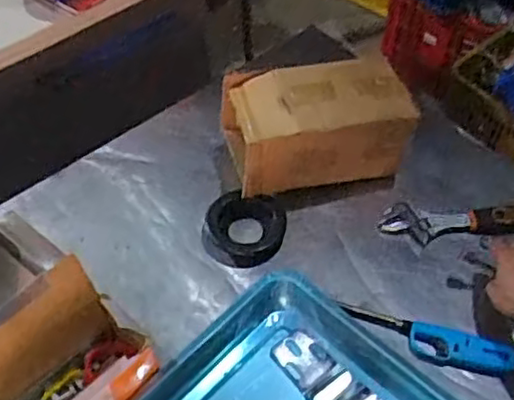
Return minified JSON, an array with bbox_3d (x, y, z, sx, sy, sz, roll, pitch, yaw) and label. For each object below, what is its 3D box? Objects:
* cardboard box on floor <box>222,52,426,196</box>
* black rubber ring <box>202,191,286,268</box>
[{"bbox_3d":[0.088,-0.096,0.985,0.258,0.150,0.150,-8,53,-6],"label":"cardboard box on floor"},{"bbox_3d":[-0.017,0.041,0.954,0.110,0.027,0.108,0,52,0],"label":"black rubber ring"}]

